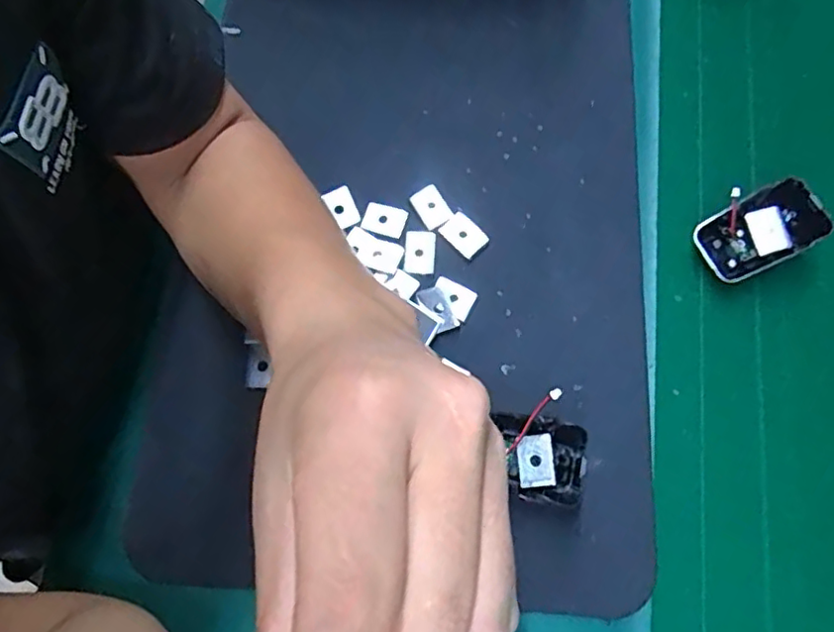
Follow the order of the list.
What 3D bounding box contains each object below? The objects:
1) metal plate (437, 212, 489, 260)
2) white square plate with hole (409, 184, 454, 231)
[{"bbox_3d":[0.030,-0.052,0.401,0.020,0.006,0.028,-44,75,-9],"label":"metal plate"},{"bbox_3d":[0.009,-0.071,0.409,0.020,0.004,0.027,-33,84,2],"label":"white square plate with hole"}]

